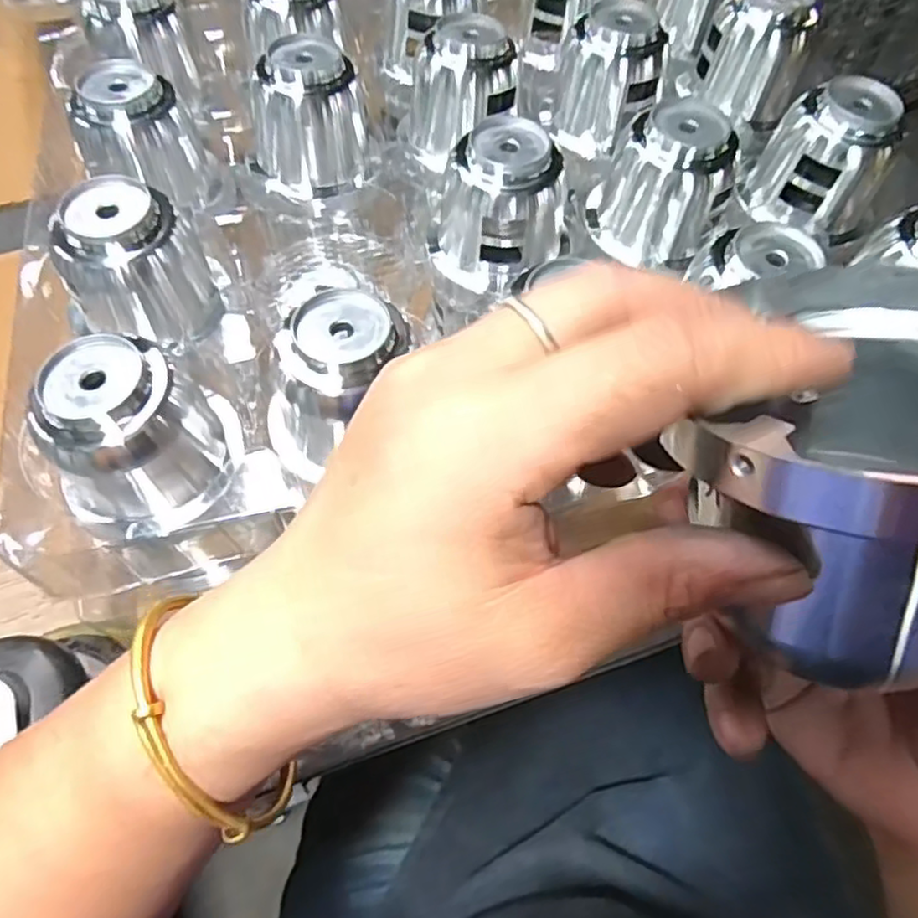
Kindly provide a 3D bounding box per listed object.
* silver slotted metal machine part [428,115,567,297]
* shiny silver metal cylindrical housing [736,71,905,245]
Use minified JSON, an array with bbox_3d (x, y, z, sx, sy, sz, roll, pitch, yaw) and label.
[{"bbox_3d":[0.023,-0.145,0.395,0.066,0.079,0.064,32,65,17],"label":"silver slotted metal machine part"},{"bbox_3d":[0.226,-0.187,0.422,0.068,0.073,0.062,0,60,0],"label":"shiny silver metal cylindrical housing"}]

